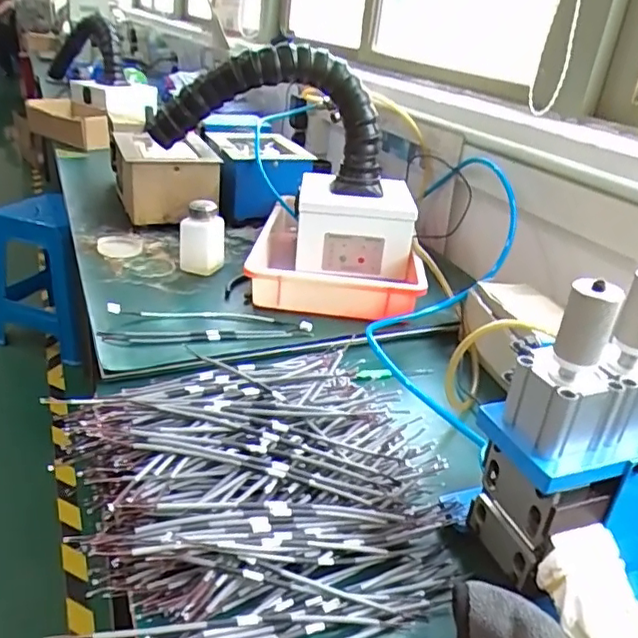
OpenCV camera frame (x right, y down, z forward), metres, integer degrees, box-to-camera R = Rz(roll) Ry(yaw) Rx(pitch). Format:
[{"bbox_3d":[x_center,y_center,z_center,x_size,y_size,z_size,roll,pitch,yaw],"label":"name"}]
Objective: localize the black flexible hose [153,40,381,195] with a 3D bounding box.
[{"bbox_3d":[-0.075,-0.313,0.913,0.344,0.196,0.152,-1,28,-12],"label":"black flexible hose"}]

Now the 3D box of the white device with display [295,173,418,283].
[{"bbox_3d":[0.053,-0.151,0.966,0.174,0.128,0.150,4,27,-2],"label":"white device with display"}]

